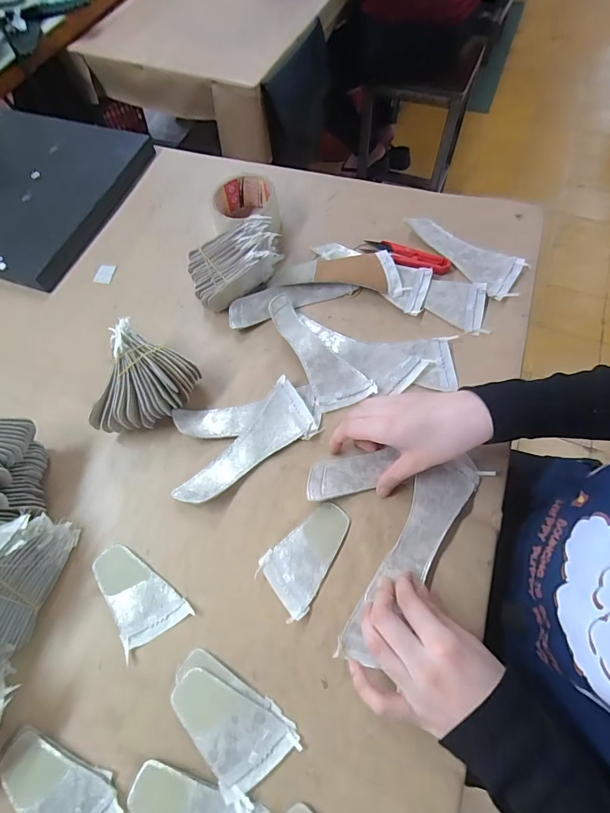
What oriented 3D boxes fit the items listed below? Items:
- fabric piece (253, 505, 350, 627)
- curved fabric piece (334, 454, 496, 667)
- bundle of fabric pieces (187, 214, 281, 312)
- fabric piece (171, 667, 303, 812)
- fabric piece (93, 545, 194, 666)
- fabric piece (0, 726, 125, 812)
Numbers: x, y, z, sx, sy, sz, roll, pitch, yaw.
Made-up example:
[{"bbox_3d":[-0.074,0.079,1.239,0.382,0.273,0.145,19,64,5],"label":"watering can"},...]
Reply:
[{"bbox_3d":[0.003,0.134,0.368,0.055,0.005,0.096,36,71,18],"label":"fabric piece"},{"bbox_3d":[0.094,0.127,0.361,0.048,0.012,0.208,34,72,17],"label":"curved fabric piece"},{"bbox_3d":[-0.085,-0.178,0.497,0.115,0.057,0.075,-22,65,-8],"label":"bundle of fabric pieces"},{"bbox_3d":[-0.063,0.258,0.315,0.102,0.009,0.057,27,68,15],"label":"fabric piece"},{"bbox_3d":[-0.154,0.167,0.368,0.061,0.005,0.094,-35,67,-13],"label":"fabric piece"},{"bbox_3d":[-0.192,0.296,0.304,0.097,0.007,0.057,28,68,15],"label":"fabric piece"}]

